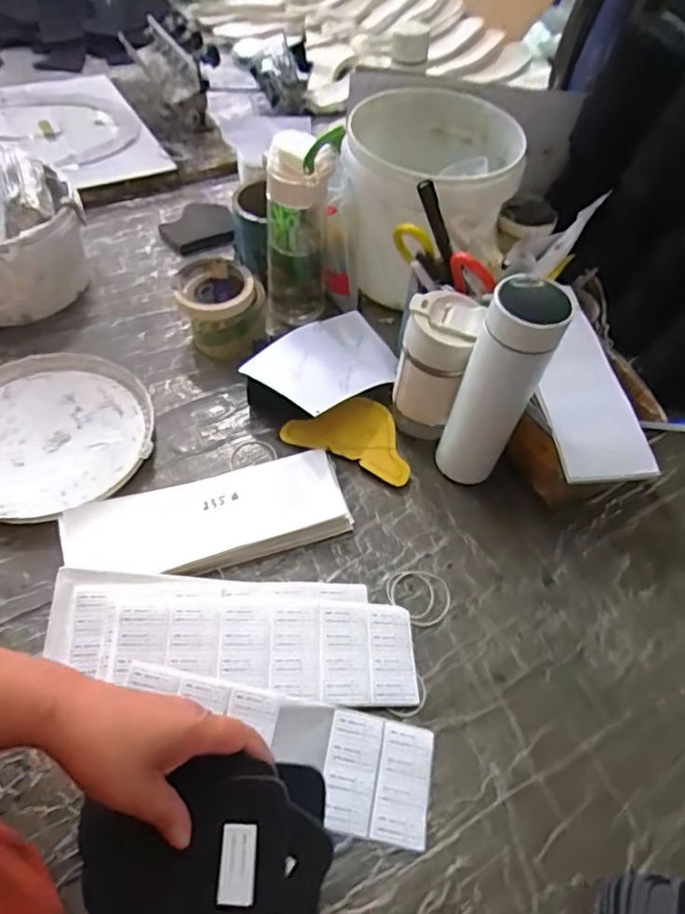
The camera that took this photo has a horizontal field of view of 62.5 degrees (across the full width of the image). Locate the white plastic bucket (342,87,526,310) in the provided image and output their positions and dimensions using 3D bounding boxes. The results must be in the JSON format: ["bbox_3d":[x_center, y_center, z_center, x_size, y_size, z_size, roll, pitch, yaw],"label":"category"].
[{"bbox_3d":[0.099,-0.318,0.720,0.207,0.185,0.225,13,55,4],"label":"white plastic bucket"}]

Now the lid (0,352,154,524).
[{"bbox_3d":[-0.316,-0.026,0.605,0.210,0.020,0.208,2,55,-3],"label":"lid"}]

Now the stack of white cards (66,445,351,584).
[{"bbox_3d":[-0.128,0.059,0.550,0.257,0.028,0.092,-12,57,-13],"label":"stack of white cards"}]

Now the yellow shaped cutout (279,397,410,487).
[{"bbox_3d":[0.014,-0.029,0.636,0.145,0.007,0.087,21,62,11],"label":"yellow shaped cutout"}]

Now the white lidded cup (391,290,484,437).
[{"bbox_3d":[0.102,-0.097,0.600,0.070,0.149,0.072,2,55,-3],"label":"white lidded cup"}]

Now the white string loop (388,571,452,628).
[{"bbox_3d":[0.073,0.133,0.536,0.059,0.005,0.056,2,55,-3],"label":"white string loop"}]

